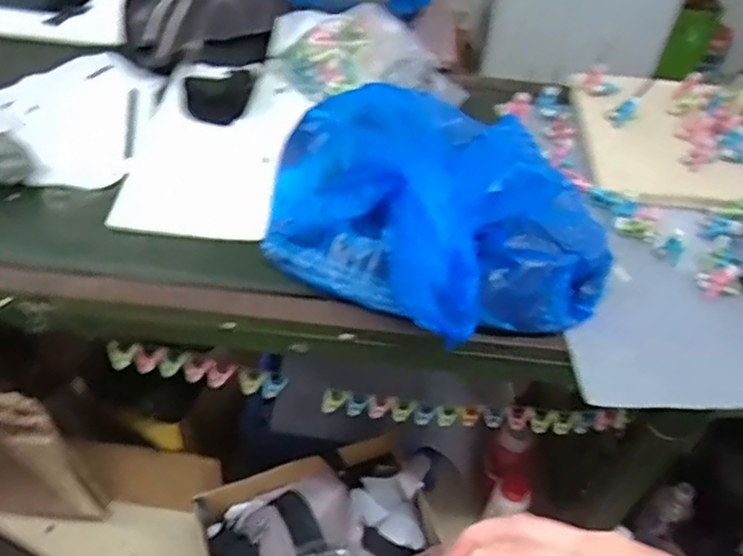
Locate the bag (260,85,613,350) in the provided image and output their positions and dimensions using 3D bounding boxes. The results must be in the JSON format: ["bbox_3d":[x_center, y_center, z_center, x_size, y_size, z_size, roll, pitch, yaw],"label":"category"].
[{"bbox_3d":[0.071,-0.109,0.847,0.357,0.141,0.429,-33,58,-31],"label":"bag"}]

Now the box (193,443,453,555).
[{"bbox_3d":[-0.062,0.473,1.215,0.419,0.224,0.241,-11,49,-16],"label":"box"}]

